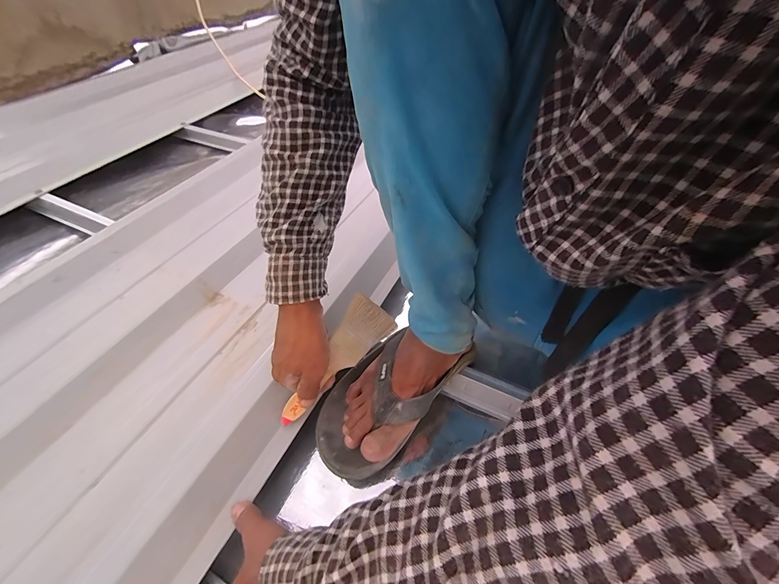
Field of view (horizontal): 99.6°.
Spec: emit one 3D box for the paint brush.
[{"bbox_3d":[-0.073,0.081,0.378,0.054,0.181,0.007,42,10,-14],"label":"paint brush"}]

